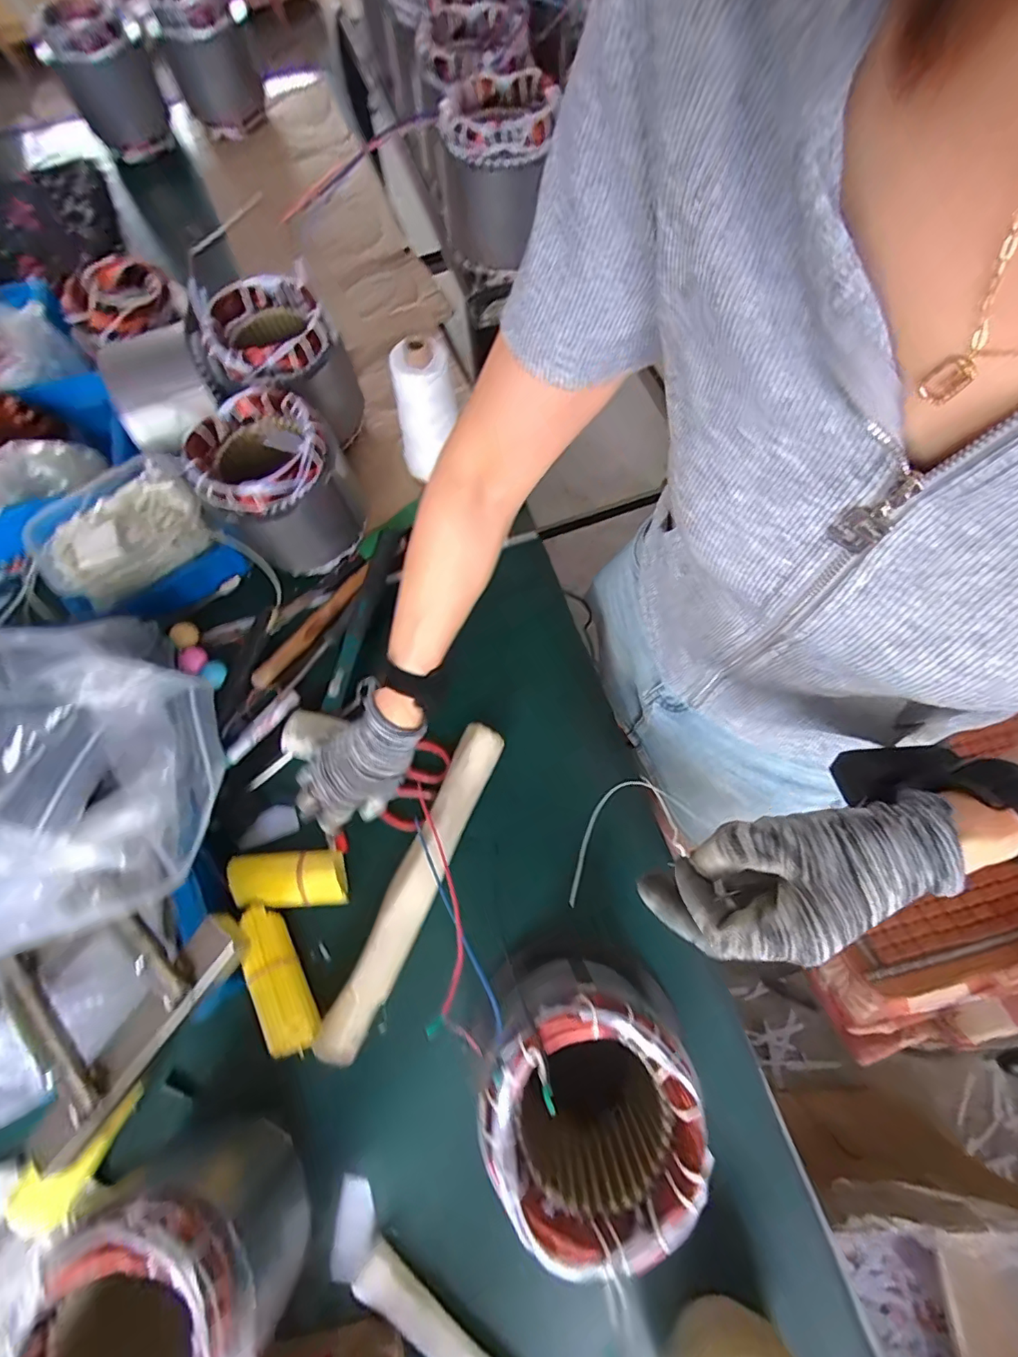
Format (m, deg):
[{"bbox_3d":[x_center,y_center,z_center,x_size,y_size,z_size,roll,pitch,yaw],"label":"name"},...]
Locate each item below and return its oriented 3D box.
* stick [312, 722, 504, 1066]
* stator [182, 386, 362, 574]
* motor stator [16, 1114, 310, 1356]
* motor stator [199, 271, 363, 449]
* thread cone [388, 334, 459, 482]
[{"bbox_3d":[-0.093,0.206,0.530,0.047,0.037,0.339,24,74,9],"label":"stick"},{"bbox_3d":[-0.260,-0.224,0.607,0.145,0.166,0.142,-31,73,-8],"label":"stator"},{"bbox_3d":[-0.239,0.443,0.379,0.133,0.141,0.136,7,72,4],"label":"motor stator"},{"bbox_3d":[-0.282,-0.390,0.678,0.139,0.181,0.139,-38,74,-10],"label":"motor stator"},{"bbox_3d":[-0.101,-0.321,0.643,0.077,0.175,0.068,-18,72,-4],"label":"thread cone"}]

